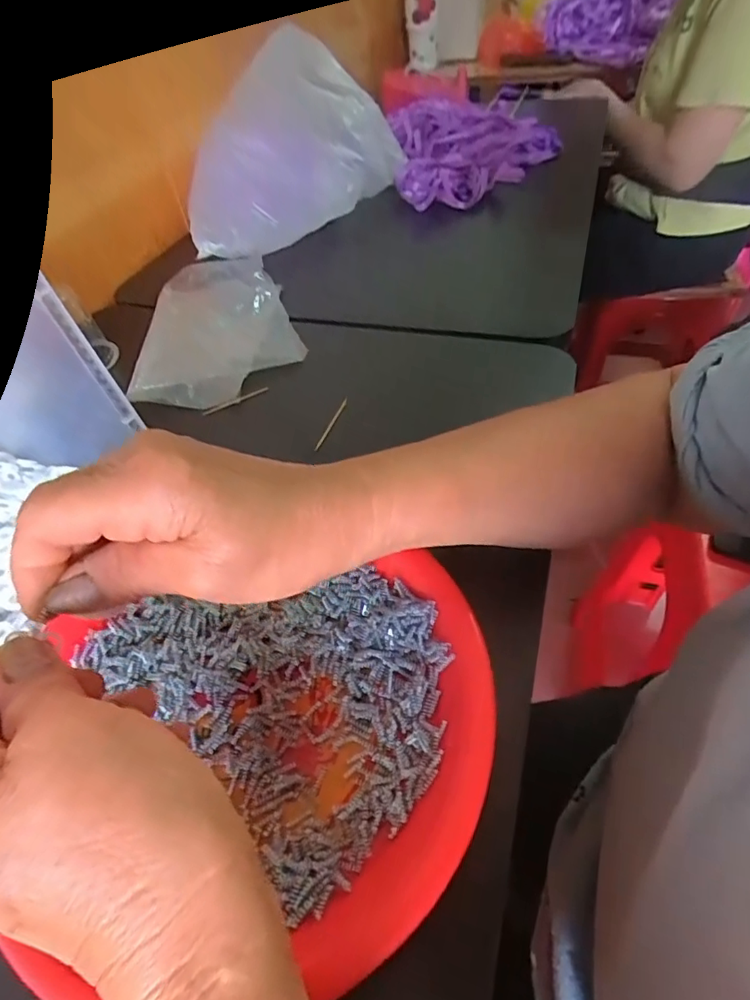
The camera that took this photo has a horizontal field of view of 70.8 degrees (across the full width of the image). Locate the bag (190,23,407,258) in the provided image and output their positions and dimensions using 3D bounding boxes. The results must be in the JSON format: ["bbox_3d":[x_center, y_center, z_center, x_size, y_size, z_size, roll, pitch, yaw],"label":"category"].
[{"bbox_3d":[-0.100,-0.391,0.587,0.272,0.153,0.128,-35,54,-22],"label":"bag"}]

